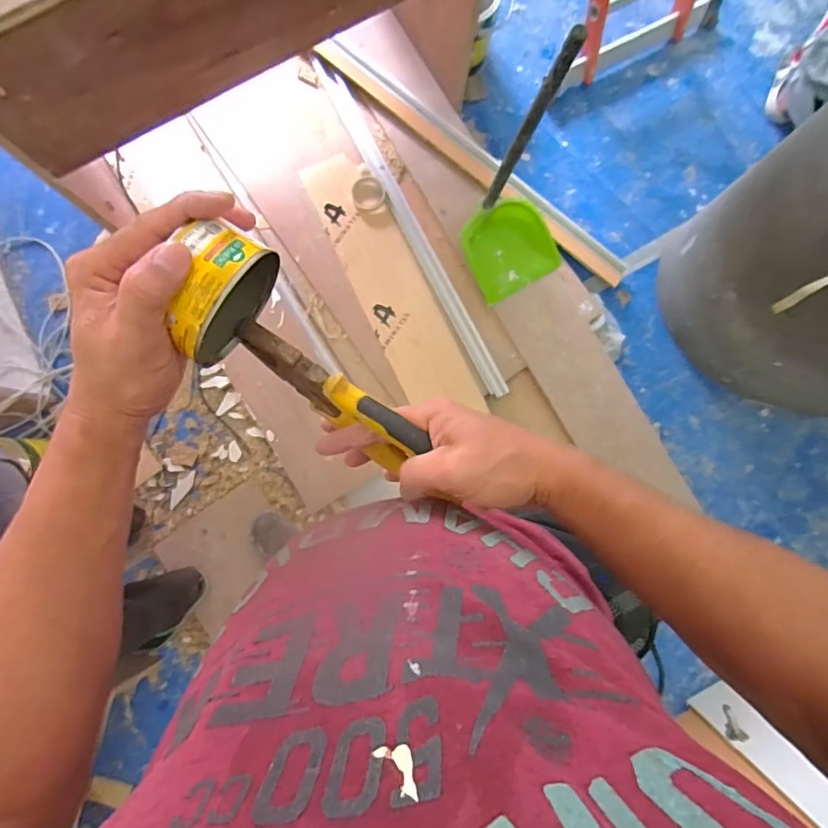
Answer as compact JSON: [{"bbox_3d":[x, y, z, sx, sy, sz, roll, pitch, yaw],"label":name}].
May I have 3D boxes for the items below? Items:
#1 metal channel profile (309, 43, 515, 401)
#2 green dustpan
[{"bbox_3d":[-0.011,-0.477,1.314,0.054,0.032,0.969,-28,87,-3],"label":"metal channel profile"},{"bbox_3d":[0.248,-0.456,1.097,0.234,0.544,0.236,-34,88,-4],"label":"green dustpan"}]

